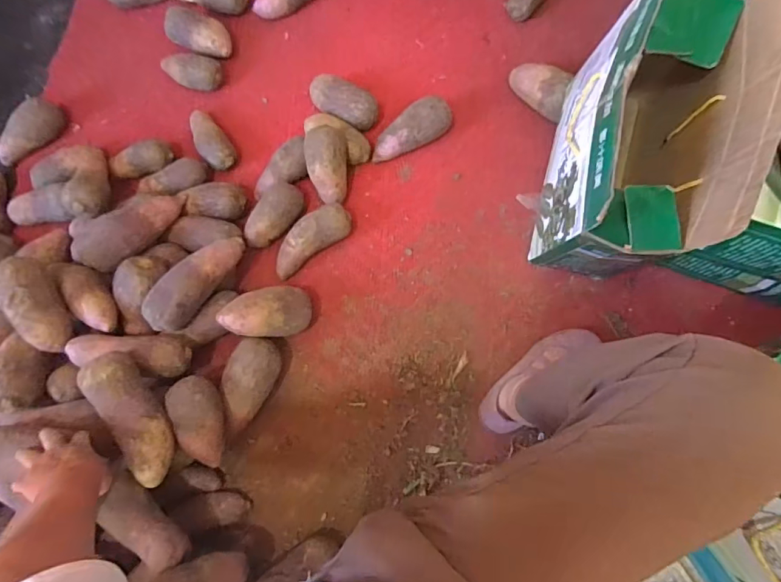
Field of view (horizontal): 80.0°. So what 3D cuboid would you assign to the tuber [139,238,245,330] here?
[{"bbox_3d":[-0.323,-0.021,0.777,0.063,0.064,0.203,30,61,11],"label":"tuber"}]

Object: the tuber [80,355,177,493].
[{"bbox_3d":[-0.371,0.176,0.664,0.064,0.069,0.181,-35,74,-9],"label":"tuber"}]

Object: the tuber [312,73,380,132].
[{"bbox_3d":[-0.091,-0.376,0.930,0.137,0.064,0.079,41,78,14],"label":"tuber"}]

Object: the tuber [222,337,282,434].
[{"bbox_3d":[-0.238,0.152,0.770,0.072,0.074,0.146,23,74,9],"label":"tuber"}]

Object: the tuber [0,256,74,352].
[{"bbox_3d":[-0.537,0.020,0.702,0.058,0.155,0.068,-10,27,-1],"label":"tuber"}]

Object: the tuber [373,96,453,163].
[{"bbox_3d":[0.042,-0.309,0.909,0.172,0.063,0.069,-37,74,-9],"label":"tuber"}]

